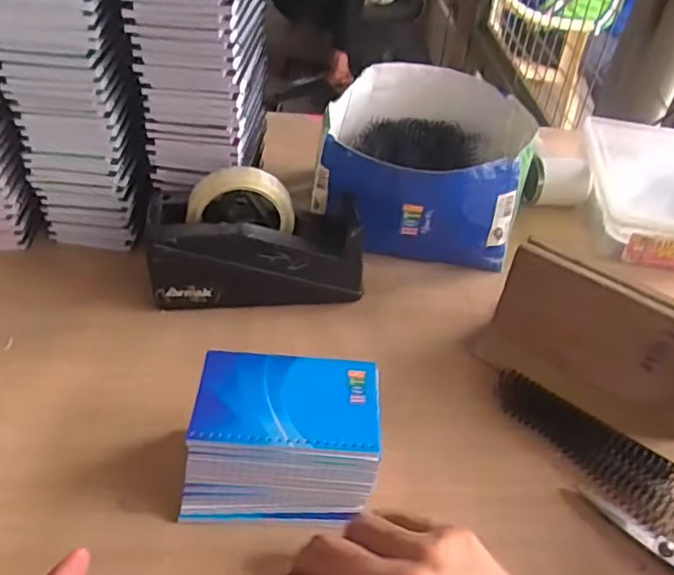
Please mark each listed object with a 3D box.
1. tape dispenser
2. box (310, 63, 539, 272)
[{"bbox_3d":[-0.079,-0.046,0.594,0.203,0.123,0.083,-7,42,-12],"label":"tape dispenser"},{"bbox_3d":[0.096,-0.141,0.705,0.229,0.132,0.248,9,42,6],"label":"box"}]

